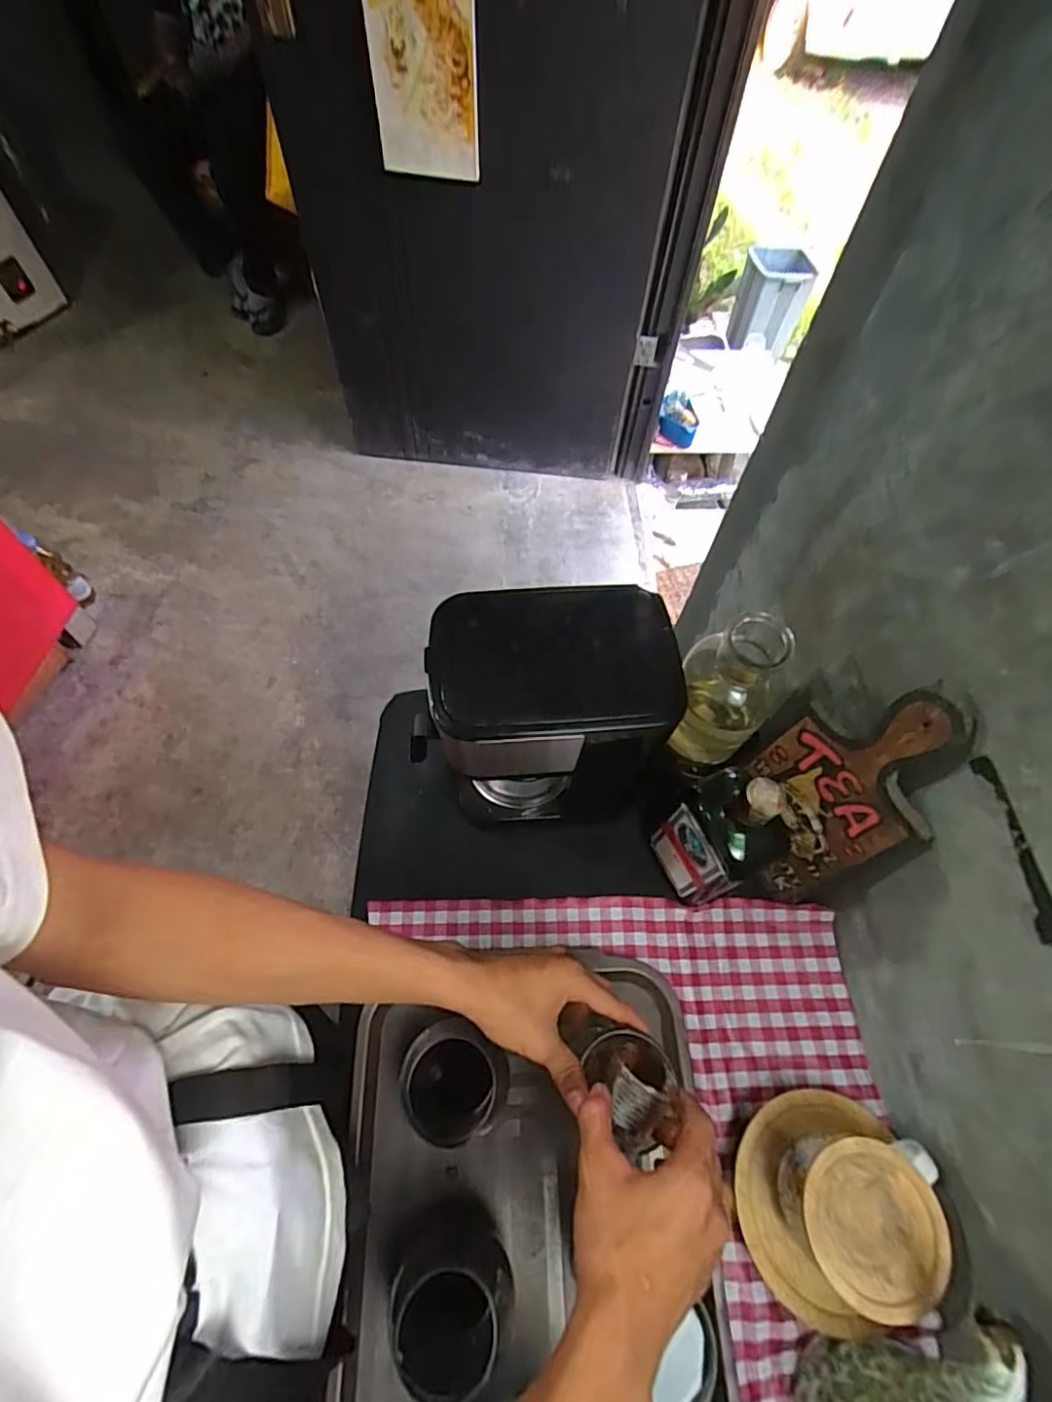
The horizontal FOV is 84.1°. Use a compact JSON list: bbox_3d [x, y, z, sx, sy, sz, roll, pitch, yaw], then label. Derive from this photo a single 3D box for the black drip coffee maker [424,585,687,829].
[{"bbox_3d":[0.028,0.017,0.559,0.207,0.232,0.133,-1,62,-3],"label":"black drip coffee maker"}]

